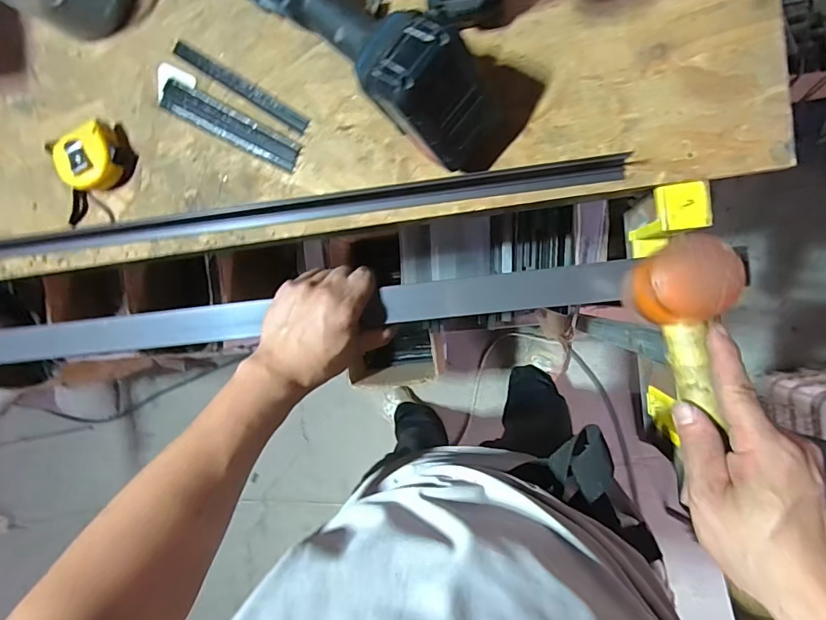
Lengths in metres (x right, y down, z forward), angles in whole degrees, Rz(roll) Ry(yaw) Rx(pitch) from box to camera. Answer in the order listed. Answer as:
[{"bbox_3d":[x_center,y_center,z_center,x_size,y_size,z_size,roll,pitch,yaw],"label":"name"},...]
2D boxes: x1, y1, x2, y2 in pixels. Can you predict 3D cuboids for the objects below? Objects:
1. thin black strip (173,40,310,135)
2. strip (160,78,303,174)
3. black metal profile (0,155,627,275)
[{"bbox_3d":[-0.185,-0.239,0.480,0.173,0.004,0.016,34,96,6],"label":"thin black strip"},{"bbox_3d":[-0.198,-0.199,0.482,0.169,0.004,0.033,28,96,6],"label":"strip"},{"bbox_3d":[-0.466,-0.065,0.534,1.355,0.030,0.039,-7,91,8],"label":"black metal profile"}]

